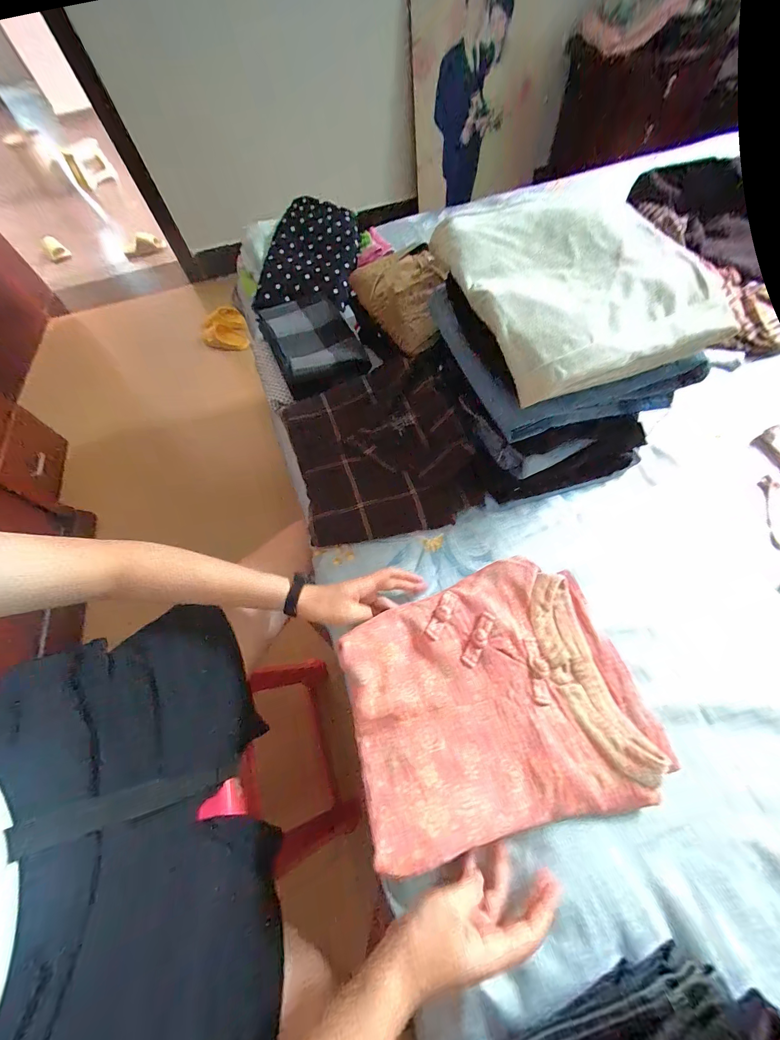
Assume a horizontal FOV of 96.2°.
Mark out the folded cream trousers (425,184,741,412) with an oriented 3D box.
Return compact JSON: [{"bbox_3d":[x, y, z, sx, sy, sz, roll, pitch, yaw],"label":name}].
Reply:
[{"bbox_3d":[0.195,-0.274,0.395,0.229,0.071,0.273,-20,62,-5],"label":"folded cream trousers"}]

